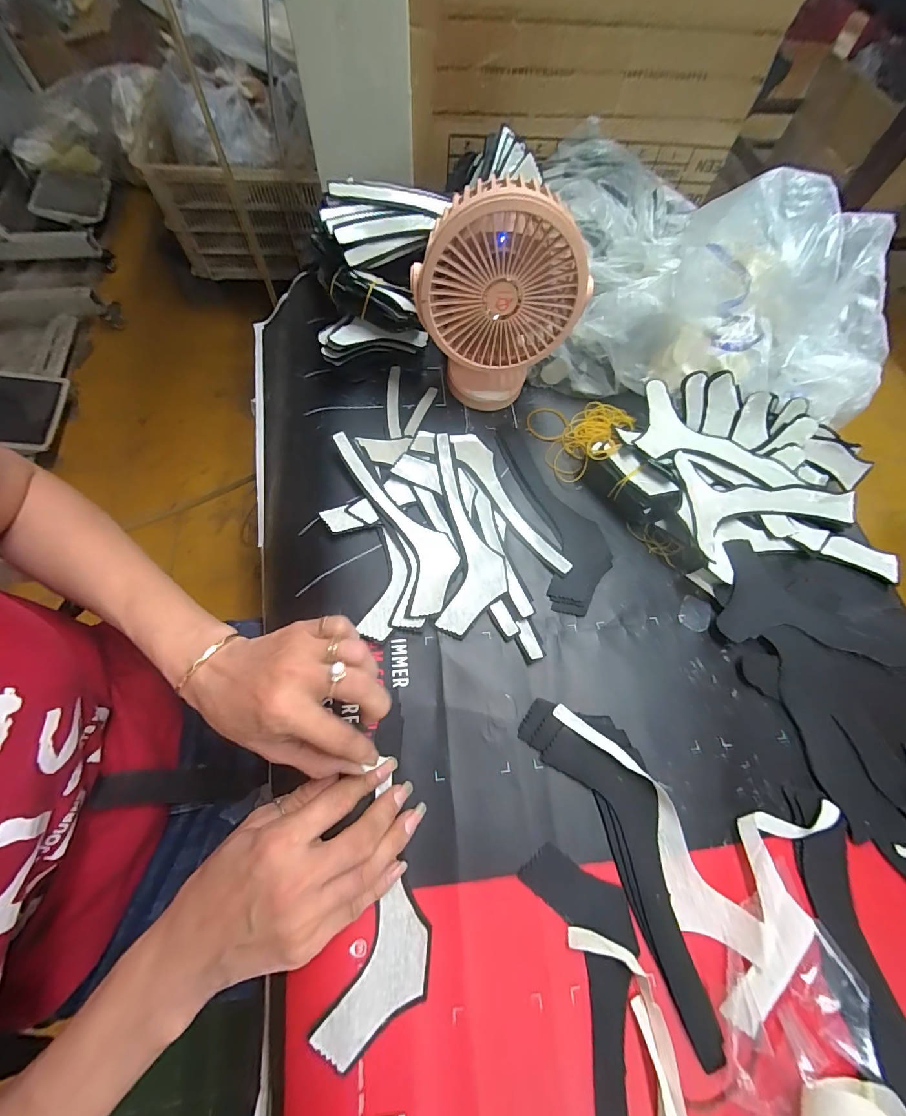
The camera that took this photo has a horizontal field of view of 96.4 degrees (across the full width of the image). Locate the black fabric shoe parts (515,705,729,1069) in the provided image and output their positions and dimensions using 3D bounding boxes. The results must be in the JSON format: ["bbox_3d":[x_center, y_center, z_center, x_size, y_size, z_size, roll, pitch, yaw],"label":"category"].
[{"bbox_3d":[0.123,0.191,0.268,0.062,0.008,0.207,-24,70,-12],"label":"black fabric shoe parts"}]

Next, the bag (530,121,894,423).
[{"bbox_3d":[0.253,-0.294,0.414,0.335,0.138,0.266,10,67,2],"label":"bag"}]

